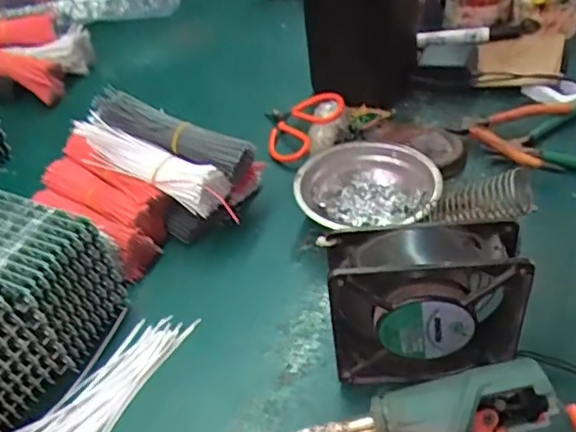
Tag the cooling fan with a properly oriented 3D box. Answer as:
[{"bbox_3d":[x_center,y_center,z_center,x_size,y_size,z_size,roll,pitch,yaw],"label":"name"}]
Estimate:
[{"bbox_3d":[0.087,0.064,0.385,0.113,0.124,0.037,-3,40,5],"label":"cooling fan"}]

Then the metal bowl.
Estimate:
[{"bbox_3d":[0.073,-0.019,0.537,0.123,0.053,0.118,-4,40,4],"label":"metal bowl"}]

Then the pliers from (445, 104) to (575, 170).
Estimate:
[{"bbox_3d":[0.251,-0.079,0.572,0.168,0.021,0.094,2,41,11],"label":"pliers"}]

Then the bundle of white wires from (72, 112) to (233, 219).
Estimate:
[{"bbox_3d":[-0.132,-0.051,0.544,0.159,0.061,0.033,17,46,23],"label":"bundle of white wires"}]

